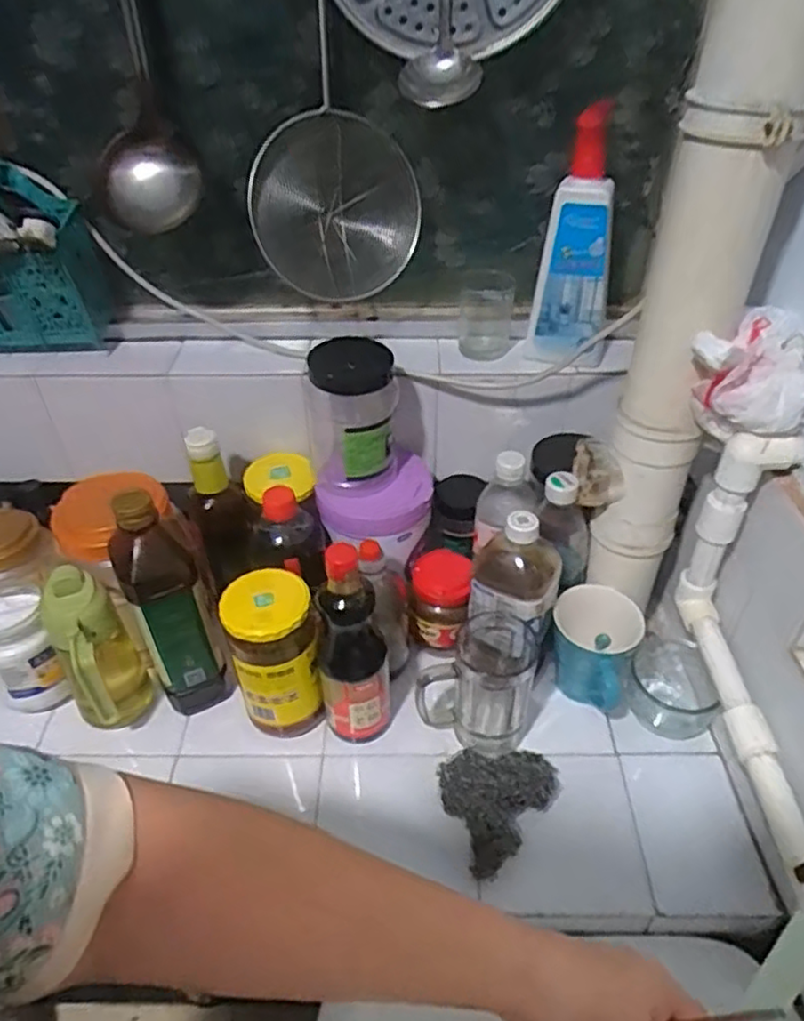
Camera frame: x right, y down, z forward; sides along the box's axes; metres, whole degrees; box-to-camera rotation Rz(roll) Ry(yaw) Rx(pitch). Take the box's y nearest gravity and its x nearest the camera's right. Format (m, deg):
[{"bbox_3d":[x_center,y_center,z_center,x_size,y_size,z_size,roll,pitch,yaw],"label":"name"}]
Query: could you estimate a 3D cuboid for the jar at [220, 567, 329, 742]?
[{"bbox_3d":[-0.126,0.144,0.684,0.078,0.167,0.076,-12,41,-13],"label":"jar"}]

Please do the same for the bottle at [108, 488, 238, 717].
[{"bbox_3d":[-0.229,0.096,0.681,0.070,0.260,0.072,-25,45,-26],"label":"bottle"}]

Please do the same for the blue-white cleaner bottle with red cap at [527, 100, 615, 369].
[{"bbox_3d":[0.175,-0.255,0.680,0.078,0.231,0.041,11,41,14],"label":"blue-white cleaner bottle with red cap"}]

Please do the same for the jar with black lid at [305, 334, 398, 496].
[{"bbox_3d":[-0.054,-0.096,0.727,0.086,0.148,0.100,-15,42,-17],"label":"jar with black lid"}]

